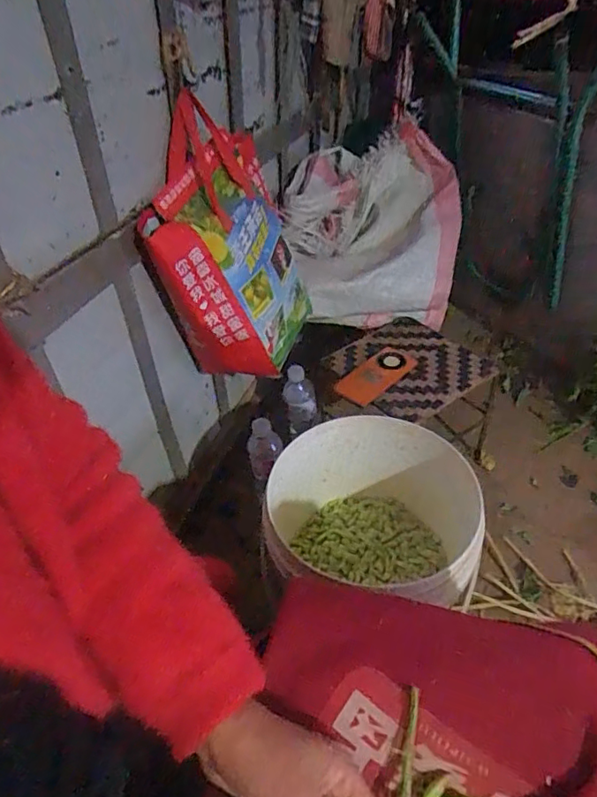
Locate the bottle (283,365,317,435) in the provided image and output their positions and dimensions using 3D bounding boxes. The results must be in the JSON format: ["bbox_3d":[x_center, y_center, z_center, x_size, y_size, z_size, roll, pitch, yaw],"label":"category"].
[{"bbox_3d":[0.003,0.003,1.061,0.059,0.137,0.058,-10,43,-5],"label":"bottle"}]

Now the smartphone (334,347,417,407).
[{"bbox_3d":[0.137,-0.043,0.959,0.144,0.015,0.077,-38,50,-18],"label":"smartphone"}]

